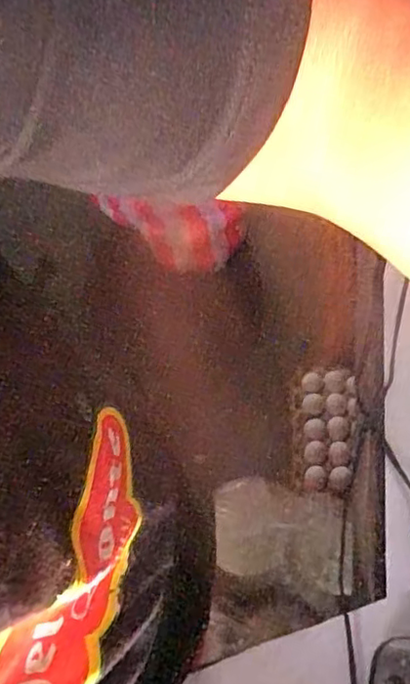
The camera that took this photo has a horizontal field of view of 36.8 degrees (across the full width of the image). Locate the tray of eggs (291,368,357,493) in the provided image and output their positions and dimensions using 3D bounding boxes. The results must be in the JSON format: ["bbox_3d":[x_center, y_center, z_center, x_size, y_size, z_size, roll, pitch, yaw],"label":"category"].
[{"bbox_3d":[0.236,0.174,1.210,0.116,0.049,0.244,4,63,-1],"label":"tray of eggs"}]

